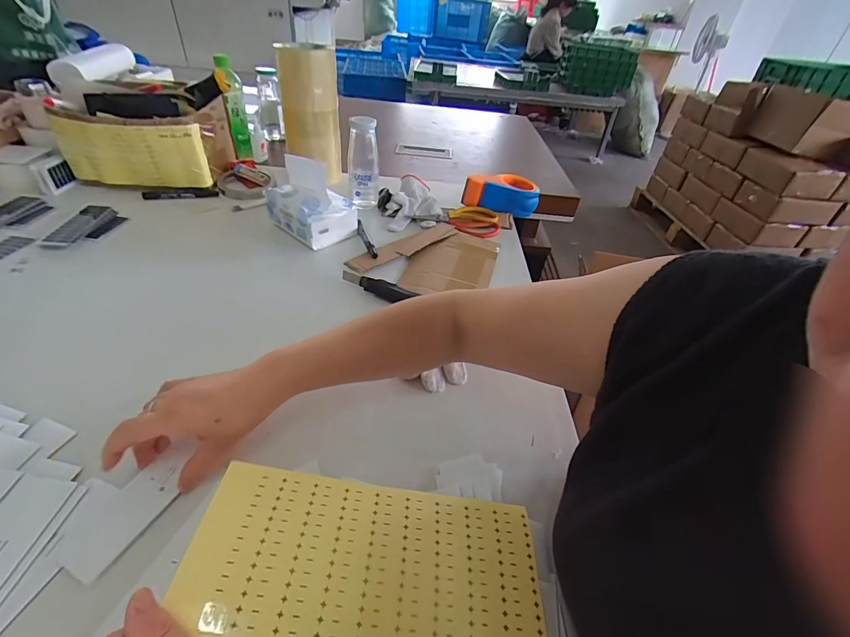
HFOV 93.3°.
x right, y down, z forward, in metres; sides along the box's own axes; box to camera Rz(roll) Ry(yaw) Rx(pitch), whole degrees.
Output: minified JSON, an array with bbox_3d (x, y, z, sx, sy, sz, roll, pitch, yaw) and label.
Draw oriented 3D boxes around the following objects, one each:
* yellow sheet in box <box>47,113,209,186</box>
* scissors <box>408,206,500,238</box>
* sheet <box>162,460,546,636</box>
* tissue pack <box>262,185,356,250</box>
[{"bbox_3d":[-0.545,-0.298,0.753,0.246,0.133,0.031,0,40,-8],"label":"yellow sheet in box"},{"bbox_3d":[0.066,-0.204,0.799,0.170,0.017,0.096,17,41,12],"label":"scissors"},{"bbox_3d":[-0.036,0.174,0.291,0.245,0.010,0.112,12,40,-6],"label":"sheet"},{"bbox_3d":[-0.203,-0.195,0.719,0.106,0.079,0.140,-30,52,-36],"label":"tissue pack"}]

